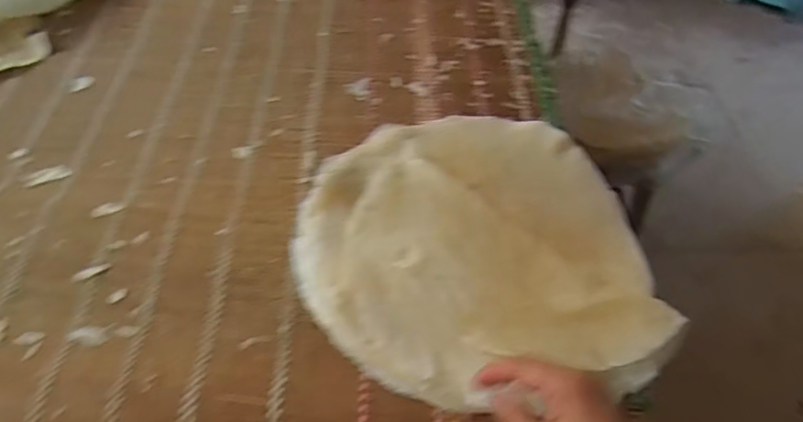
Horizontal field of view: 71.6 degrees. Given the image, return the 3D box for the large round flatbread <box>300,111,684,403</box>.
[{"bbox_3d":[0.076,0.029,0.614,0.367,0.045,0.354,-1,48,1],"label":"large round flatbread"}]

